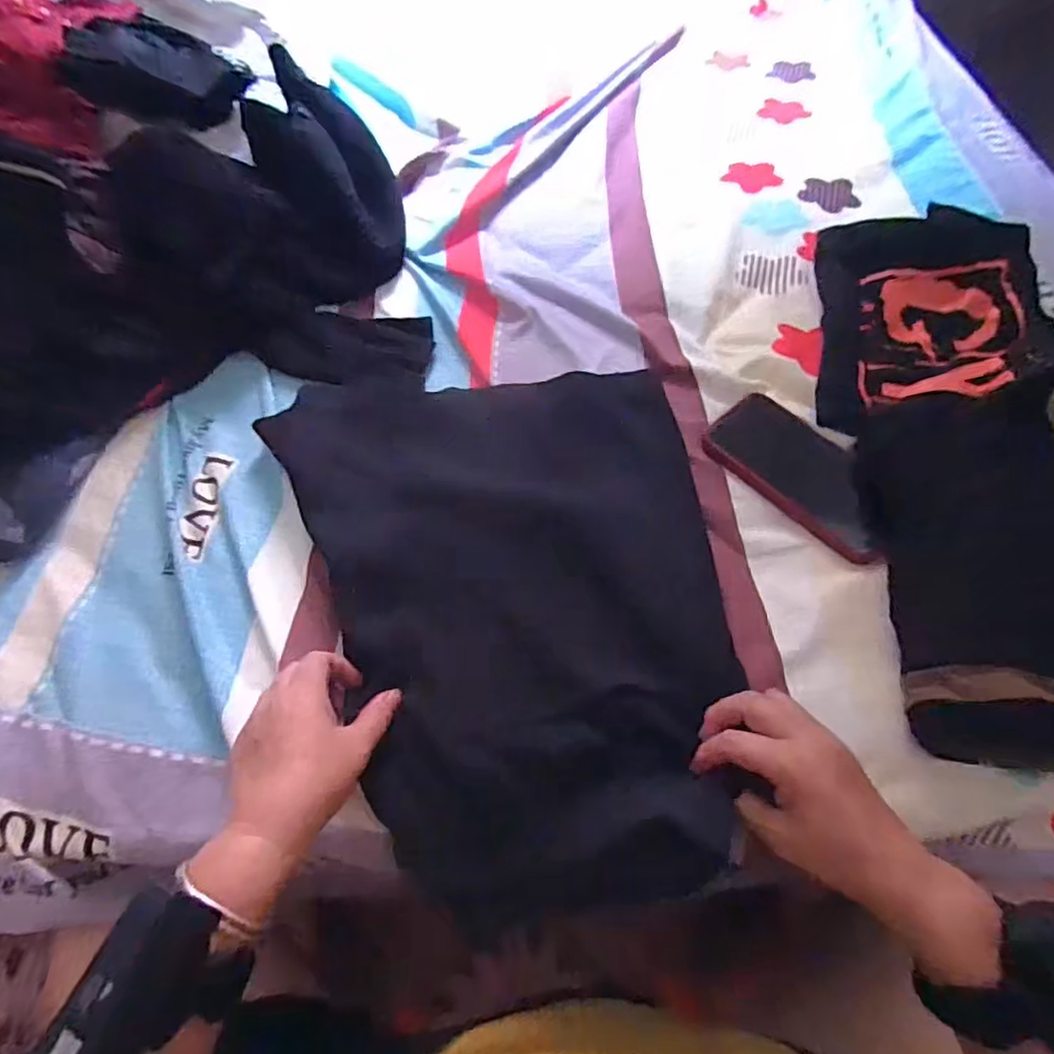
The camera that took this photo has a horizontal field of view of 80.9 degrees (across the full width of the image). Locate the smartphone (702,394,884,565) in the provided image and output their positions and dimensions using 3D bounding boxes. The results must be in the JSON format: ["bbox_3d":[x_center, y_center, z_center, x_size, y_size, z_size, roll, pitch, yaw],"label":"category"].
[{"bbox_3d":[0.222,-0.045,0.495,0.083,0.015,0.158,-38,67,-17],"label":"smartphone"}]

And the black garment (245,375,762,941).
[{"bbox_3d":[-0.009,0.047,0.453,0.298,0.039,0.405,-10,62,-3],"label":"black garment"}]

